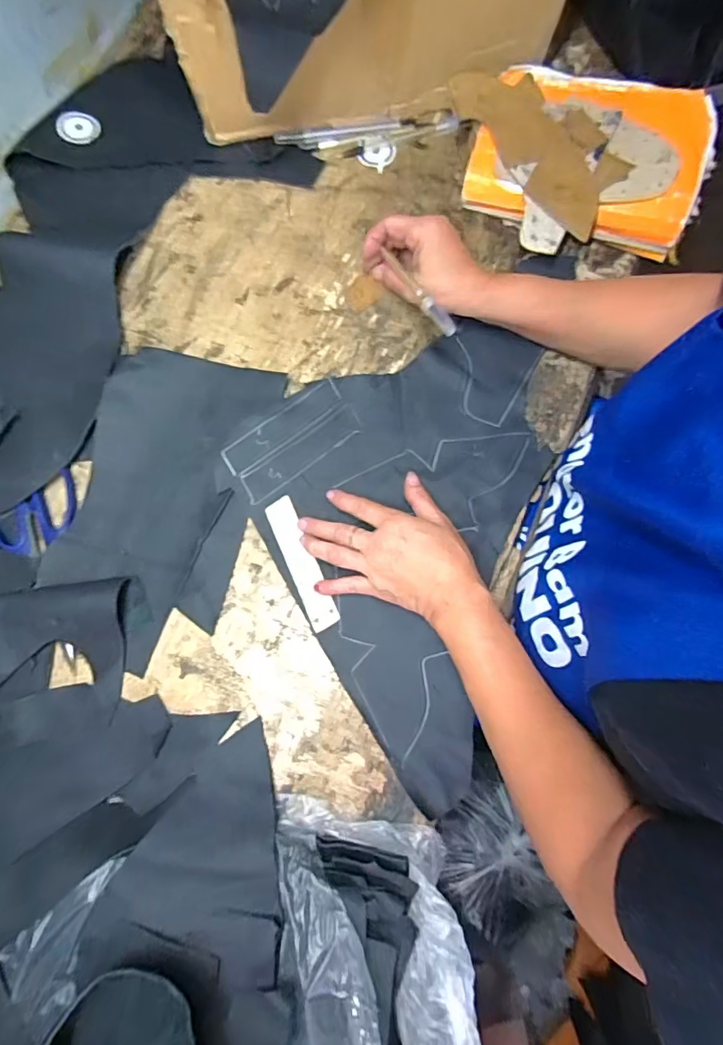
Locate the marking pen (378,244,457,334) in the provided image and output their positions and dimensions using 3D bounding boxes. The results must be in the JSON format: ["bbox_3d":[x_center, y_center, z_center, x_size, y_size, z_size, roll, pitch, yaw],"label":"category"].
[{"bbox_3d":[0.050,-0.197,0.418,0.011,0.012,0.107,-26,65,-5],"label":"marking pen"}]

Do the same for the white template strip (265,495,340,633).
[{"bbox_3d":[-0.052,0.034,0.420,0.026,0.004,0.117,-26,78,7],"label":"white template strip"}]

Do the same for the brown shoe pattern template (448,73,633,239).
[{"bbox_3d":[0.166,-0.355,0.445,0.079,0.007,0.193,-36,82,7],"label":"brown shoe pattern template"}]

